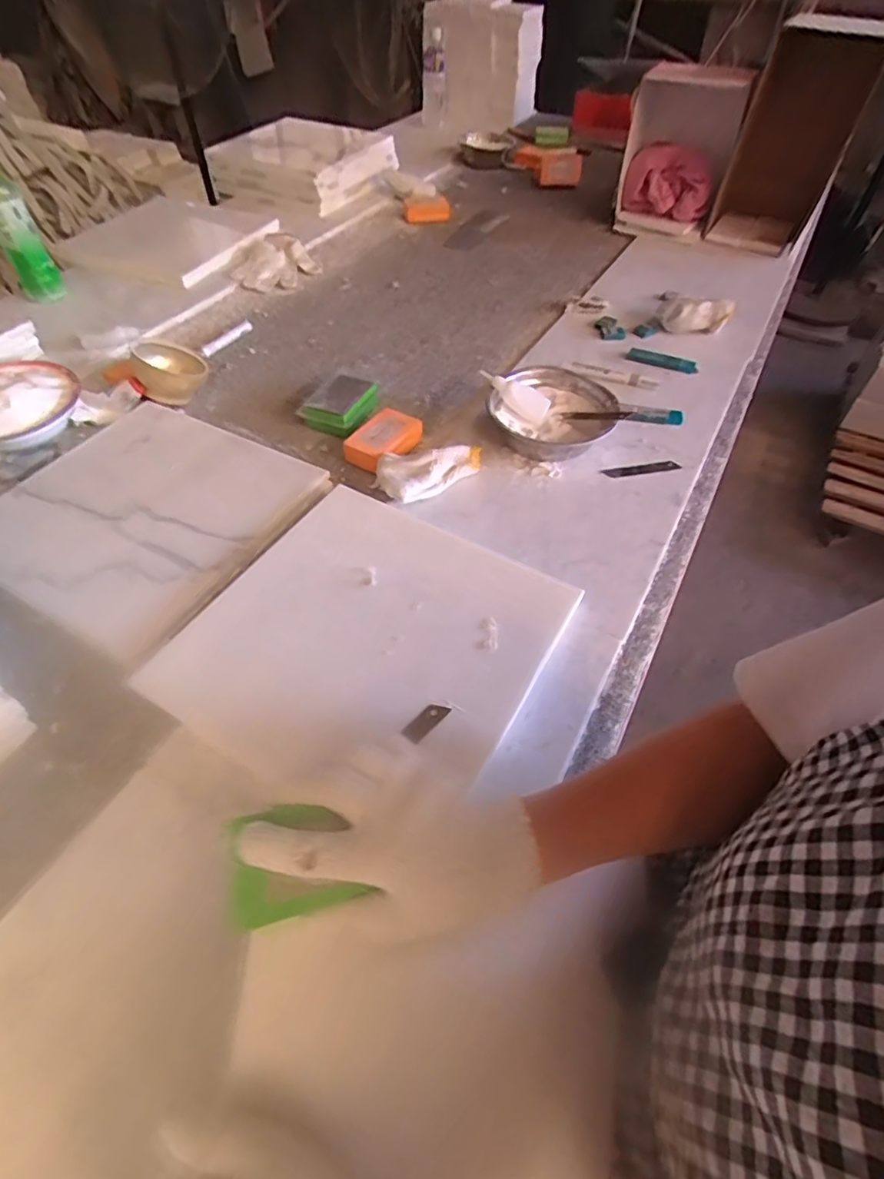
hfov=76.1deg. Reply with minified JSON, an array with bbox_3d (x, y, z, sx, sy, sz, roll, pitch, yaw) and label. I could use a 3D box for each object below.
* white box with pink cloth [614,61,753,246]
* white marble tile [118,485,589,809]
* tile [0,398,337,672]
[{"bbox_3d":[0.482,-0.897,1.163,0.207,0.271,0.233,12,53,10],"label":"white box with pink cloth"},{"bbox_3d":[-0.067,0.043,0.527,0.298,0.015,0.300,27,60,17],"label":"white marble tile"},{"bbox_3d":[-0.335,-0.094,0.640,0.303,0.018,0.306,24,55,18],"label":"tile"}]

